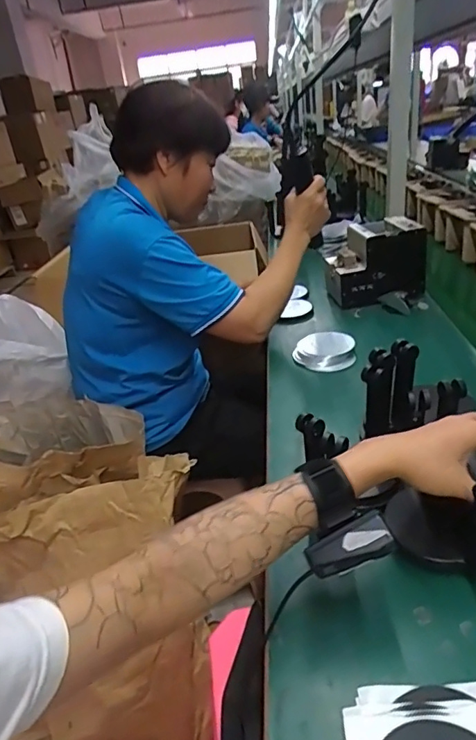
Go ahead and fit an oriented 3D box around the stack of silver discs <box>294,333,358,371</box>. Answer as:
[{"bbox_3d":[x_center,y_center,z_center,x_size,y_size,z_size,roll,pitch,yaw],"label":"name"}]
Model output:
[{"bbox_3d":[0.153,-0.034,0.867,0.103,0.027,0.100,0,29,12],"label":"stack of silver discs"}]

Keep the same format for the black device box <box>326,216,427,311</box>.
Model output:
[{"bbox_3d":[0.292,-0.226,1.049,0.197,0.153,0.146,-5,29,3],"label":"black device box"}]

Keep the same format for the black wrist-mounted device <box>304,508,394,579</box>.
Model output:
[{"bbox_3d":[0.089,0.143,0.395,0.069,0.027,0.028,-29,29,6],"label":"black wrist-mounted device"}]

